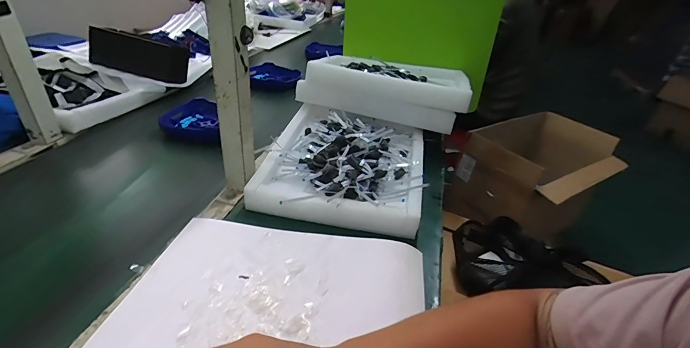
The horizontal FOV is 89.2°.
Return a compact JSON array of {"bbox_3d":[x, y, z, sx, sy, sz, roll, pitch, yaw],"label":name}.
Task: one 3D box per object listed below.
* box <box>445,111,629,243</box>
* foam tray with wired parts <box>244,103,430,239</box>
[{"bbox_3d":[0.726,-0.013,1.305,0.605,0.318,0.349,-16,38,-30],"label":"box"},{"bbox_3d":[-0.001,-0.030,0.671,0.296,0.072,0.316,7,34,4],"label":"foam tray with wired parts"}]

